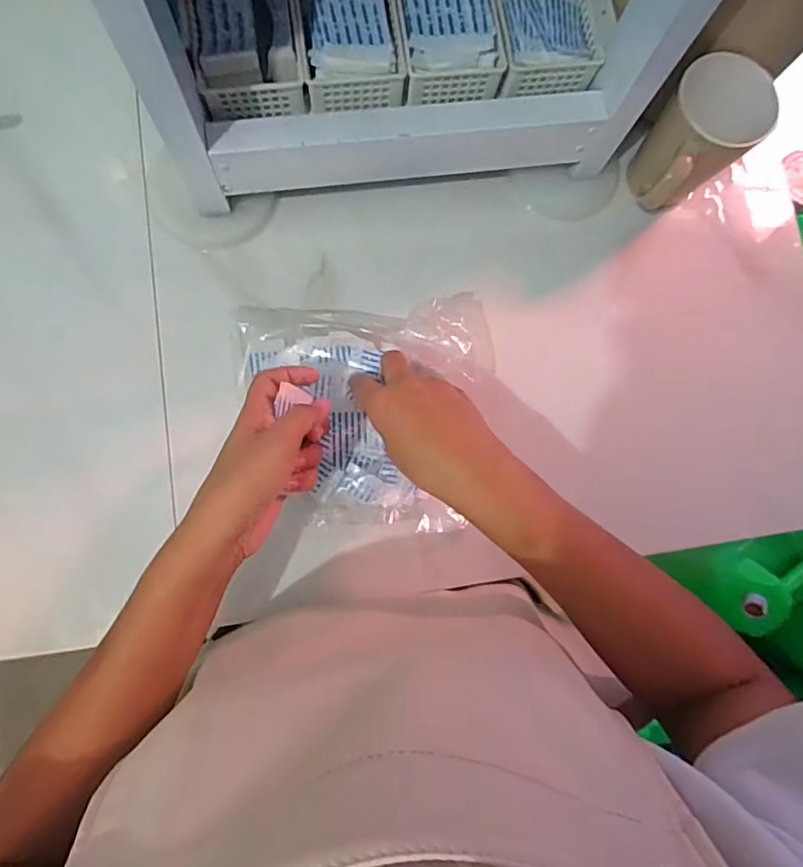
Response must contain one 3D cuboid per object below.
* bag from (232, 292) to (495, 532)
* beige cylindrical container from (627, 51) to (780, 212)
[{"bbox_3d":[-0.038,-0.017,0.413,0.201,0.070,0.174,4,81,-3],"label":"bag"},{"bbox_3d":[0.235,-0.235,0.445,0.075,0.105,0.108,43,81,3],"label":"beige cylindrical container"}]

